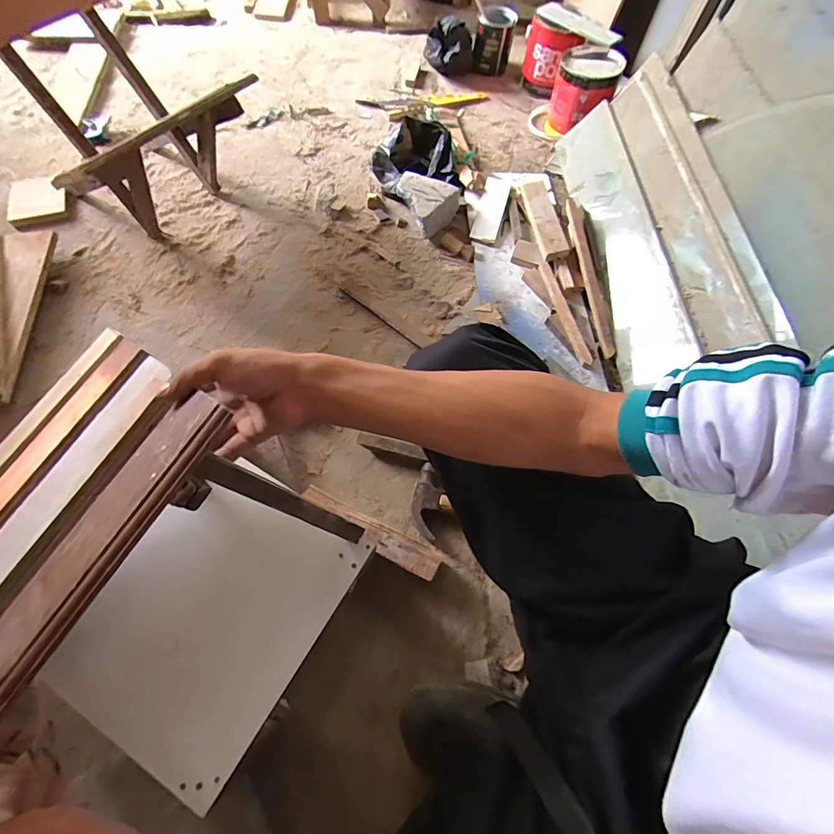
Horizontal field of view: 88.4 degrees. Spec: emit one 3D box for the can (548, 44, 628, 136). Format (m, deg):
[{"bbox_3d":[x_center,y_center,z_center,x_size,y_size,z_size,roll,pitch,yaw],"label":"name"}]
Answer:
[{"bbox_3d":[0.440,-0.861,1.152,0.153,0.167,0.147,21,66,6],"label":"can"}]

